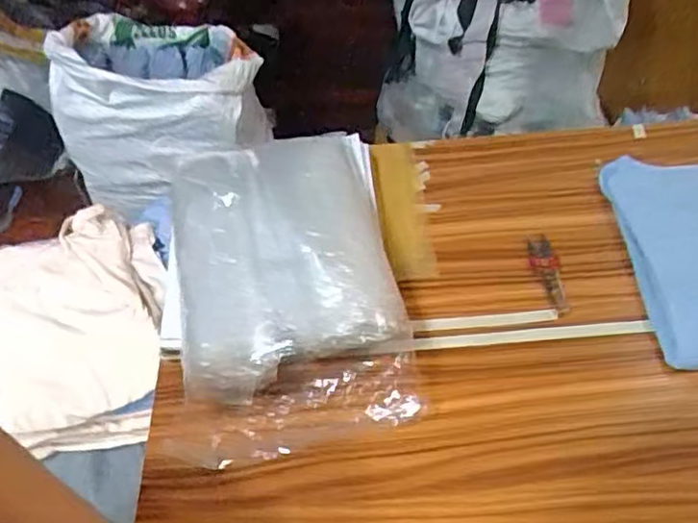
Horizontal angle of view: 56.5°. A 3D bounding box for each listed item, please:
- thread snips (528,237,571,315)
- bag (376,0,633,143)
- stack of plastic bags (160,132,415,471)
[{"bbox_3d":[0.191,0.012,0.626,0.028,0.004,0.093,-1,48,3],"label":"thread snips"},{"bbox_3d":[0.326,-0.548,1.466,0.496,0.452,0.323,-2,47,1],"label":"bag"},{"bbox_3d":[-0.061,0.004,0.594,0.203,0.095,0.329,-7,48,-2],"label":"stack of plastic bags"}]

